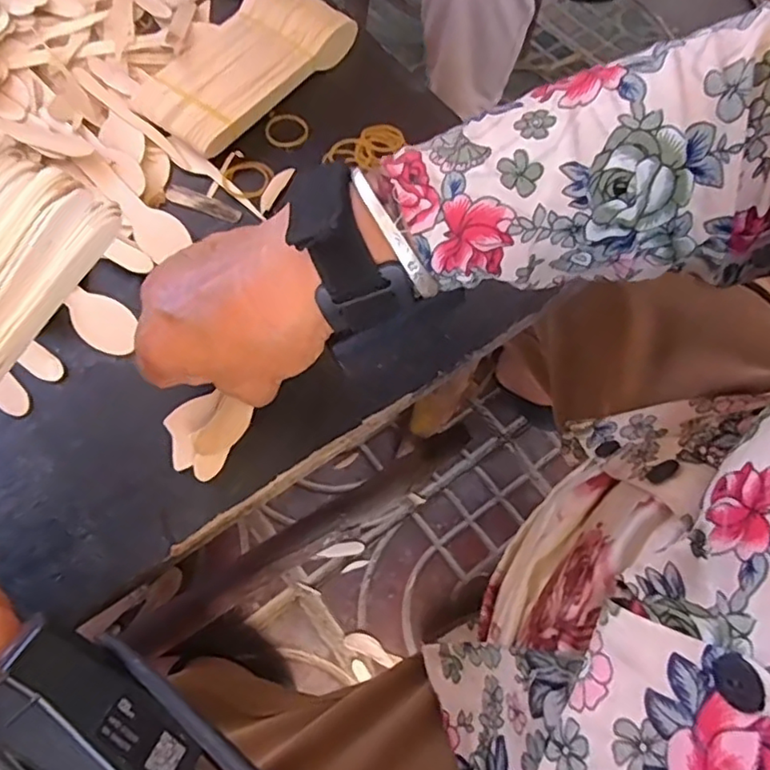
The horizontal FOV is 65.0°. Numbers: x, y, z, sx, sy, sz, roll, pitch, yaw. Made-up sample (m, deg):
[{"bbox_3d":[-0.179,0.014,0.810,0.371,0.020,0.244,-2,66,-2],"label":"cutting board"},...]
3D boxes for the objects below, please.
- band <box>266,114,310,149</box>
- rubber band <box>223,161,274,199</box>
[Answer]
[{"bbox_3d":[-0.069,-0.179,0.427,0.030,0.004,0.028,2,74,-7],"label":"band"},{"bbox_3d":[-0.091,-0.138,0.401,0.032,0.005,0.034,3,63,-2],"label":"rubber band"}]

